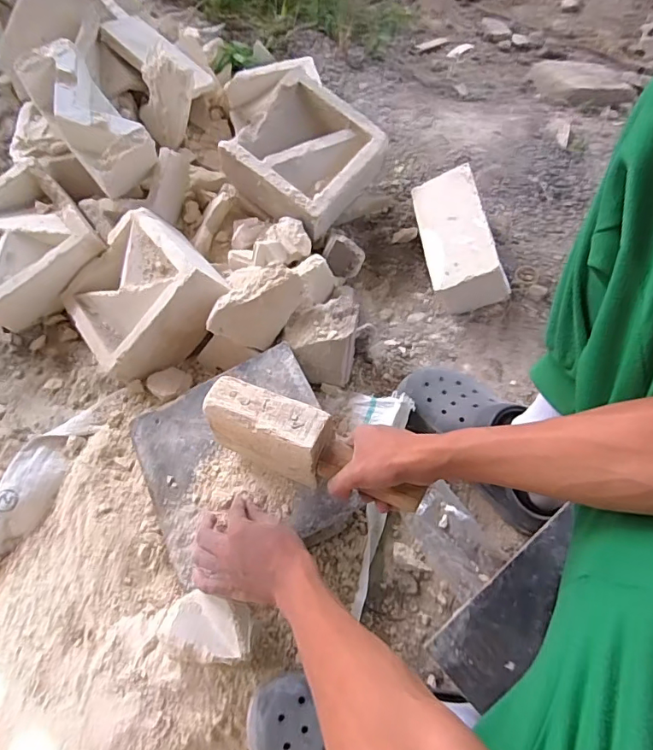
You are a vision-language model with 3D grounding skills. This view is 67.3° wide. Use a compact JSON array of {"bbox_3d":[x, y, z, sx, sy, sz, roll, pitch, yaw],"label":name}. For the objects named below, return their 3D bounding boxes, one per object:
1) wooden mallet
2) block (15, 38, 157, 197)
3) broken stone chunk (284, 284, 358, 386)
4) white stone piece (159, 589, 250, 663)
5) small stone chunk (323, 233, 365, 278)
[{"bbox_3d":[-0.016,0.081,0.534,0.244,0.089,0.063,23,68,11],"label":"wooden mallet"},{"bbox_3d":[-0.375,-0.402,0.781,0.104,0.103,0.211,-42,99,-17],"label":"block"},{"bbox_3d":[-0.005,-0.050,0.725,0.096,0.084,0.121,6,66,3],"label":"broken stone chunk"},{"bbox_3d":[-0.126,0.269,0.524,0.094,0.021,0.054,13,66,6],"label":"white stone piece"},{"bbox_3d":[0.024,-0.193,0.796,0.069,0.057,0.025,30,26,-20],"label":"small stone chunk"}]

